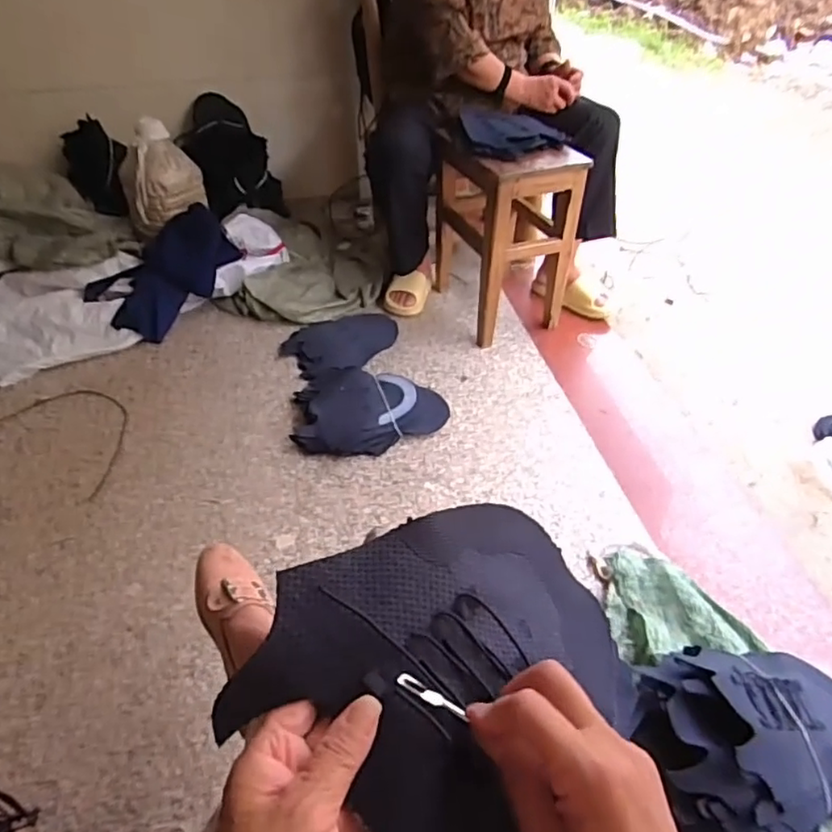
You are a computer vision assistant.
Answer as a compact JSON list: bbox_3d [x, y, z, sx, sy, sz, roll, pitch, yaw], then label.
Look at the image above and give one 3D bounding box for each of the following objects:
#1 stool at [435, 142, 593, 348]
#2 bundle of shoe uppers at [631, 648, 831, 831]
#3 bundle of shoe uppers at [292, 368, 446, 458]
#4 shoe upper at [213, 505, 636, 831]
[{"bbox_3d":[0.207,-0.432,1.492,0.236,0.421,0.308,-17,45,-18],"label":"stool"},{"bbox_3d":[0.438,0.398,0.780,0.290,0.120,0.238,-14,44,-15],"label":"bundle of shoe uppers"},{"bbox_3d":[-0.094,-0.021,1.272,0.315,0.077,0.228,-3,42,-3],"label":"bundle of shoe uppers"},{"bbox_3d":[0.034,0.150,0.352,0.224,0.037,0.189,-12,65,-37],"label":"shoe upper"}]

